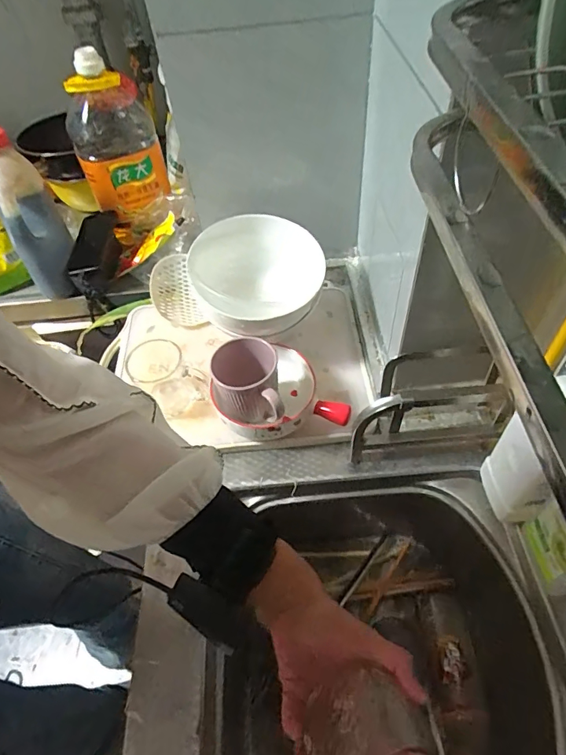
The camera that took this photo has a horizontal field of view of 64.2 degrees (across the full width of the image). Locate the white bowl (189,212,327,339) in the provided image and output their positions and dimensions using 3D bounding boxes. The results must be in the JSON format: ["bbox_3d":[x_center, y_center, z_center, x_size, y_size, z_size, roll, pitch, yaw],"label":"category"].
[{"bbox_3d":[-0.040,-0.156,0.685,0.185,0.081,0.200,-2,52,3],"label":"white bowl"}]

